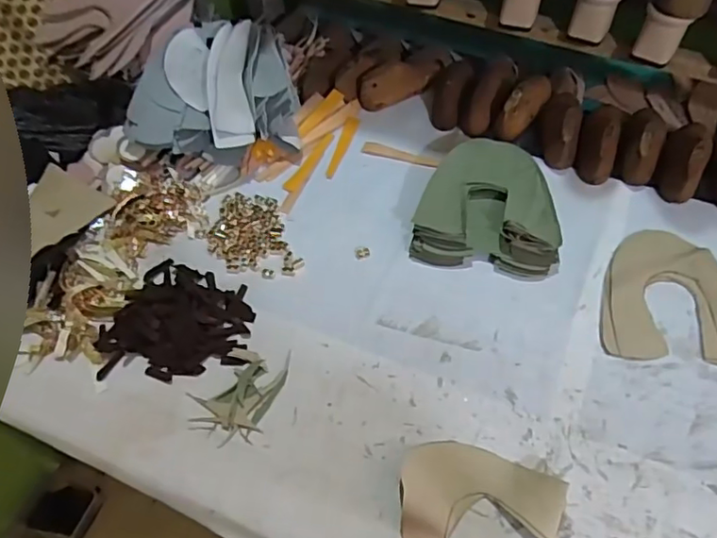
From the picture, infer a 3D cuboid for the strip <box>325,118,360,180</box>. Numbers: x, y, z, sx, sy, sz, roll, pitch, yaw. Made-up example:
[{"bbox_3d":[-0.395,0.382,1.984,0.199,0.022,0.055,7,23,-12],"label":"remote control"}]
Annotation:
[{"bbox_3d":[-0.023,-0.177,0.808,0.020,0.004,0.121,12,59,11],"label":"strip"}]

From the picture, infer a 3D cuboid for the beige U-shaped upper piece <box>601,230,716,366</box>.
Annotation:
[{"bbox_3d":[0.360,0.029,0.640,0.165,0.007,0.164,3,57,6],"label":"beige U-shaped upper piece"}]

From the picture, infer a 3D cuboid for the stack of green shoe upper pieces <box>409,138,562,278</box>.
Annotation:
[{"bbox_3d":[0.163,-0.085,0.702,0.173,0.047,0.182,7,58,8],"label":"stack of green shoe upper pieces"}]

